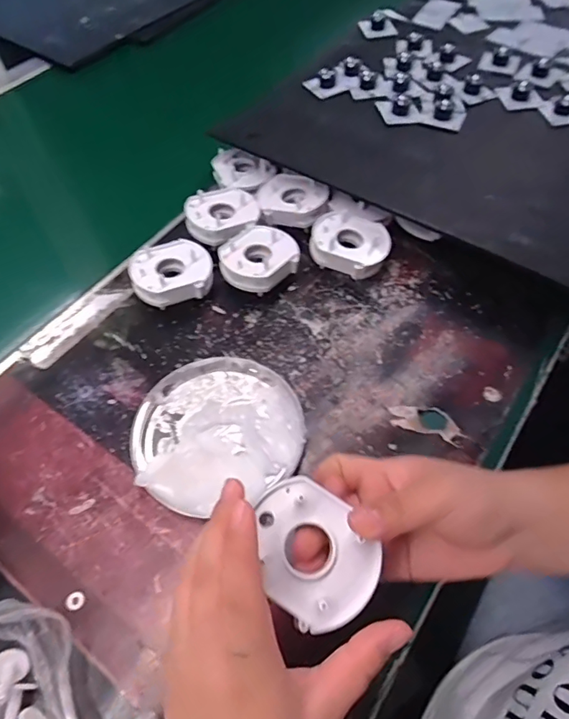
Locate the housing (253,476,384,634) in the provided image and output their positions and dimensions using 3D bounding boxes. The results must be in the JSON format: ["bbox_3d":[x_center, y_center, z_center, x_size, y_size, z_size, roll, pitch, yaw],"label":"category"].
[{"bbox_3d":[0.013,0.098,0.243,0.051,0.015,0.069,-39,77,-14],"label":"housing"}]

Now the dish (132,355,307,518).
[{"bbox_3d":[-0.052,0.049,0.365,0.126,0.027,0.120,0,57,1],"label":"dish"}]

